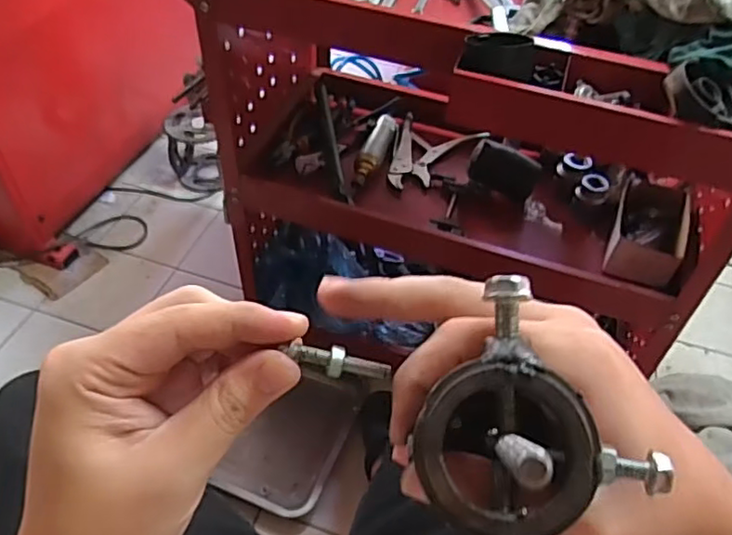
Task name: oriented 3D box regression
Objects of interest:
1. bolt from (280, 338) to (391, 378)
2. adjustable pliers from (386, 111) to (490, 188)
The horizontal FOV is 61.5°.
[{"bbox_3d":[-0.009,0.033,0.211,0.035,0.006,0.008,14,48,-4],"label":"bolt"},{"bbox_3d":[0.118,-0.192,1.015,0.145,0.033,0.178,10,48,5],"label":"adjustable pliers"}]

